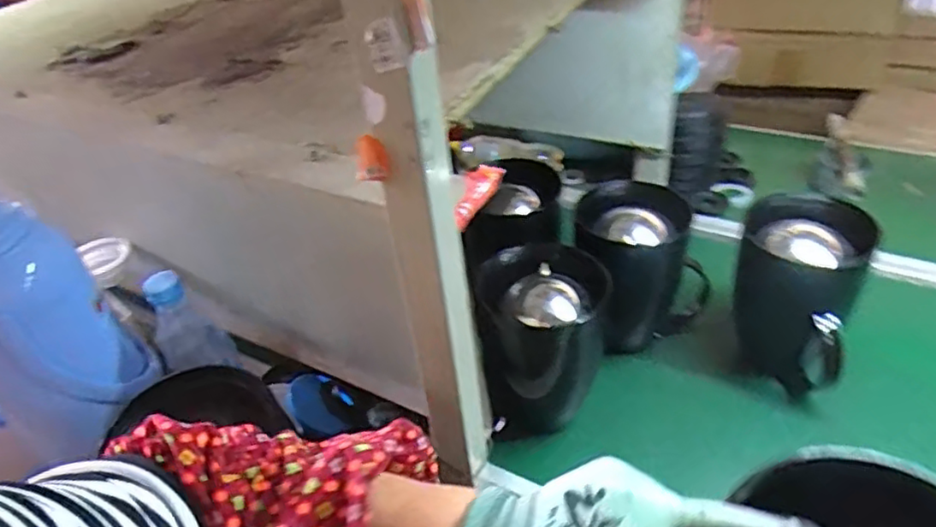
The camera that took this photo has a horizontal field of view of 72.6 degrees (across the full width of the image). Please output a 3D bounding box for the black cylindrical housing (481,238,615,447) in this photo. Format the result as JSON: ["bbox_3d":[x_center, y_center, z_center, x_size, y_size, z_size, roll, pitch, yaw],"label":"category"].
[{"bbox_3d":[0.078,0.077,0.691,0.116,0.169,0.117,-4,37,3],"label":"black cylindrical housing"}]

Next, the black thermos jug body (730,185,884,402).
[{"bbox_3d":[0.348,0.036,0.684,0.122,0.194,0.123,14,41,26],"label":"black thermos jug body"}]

